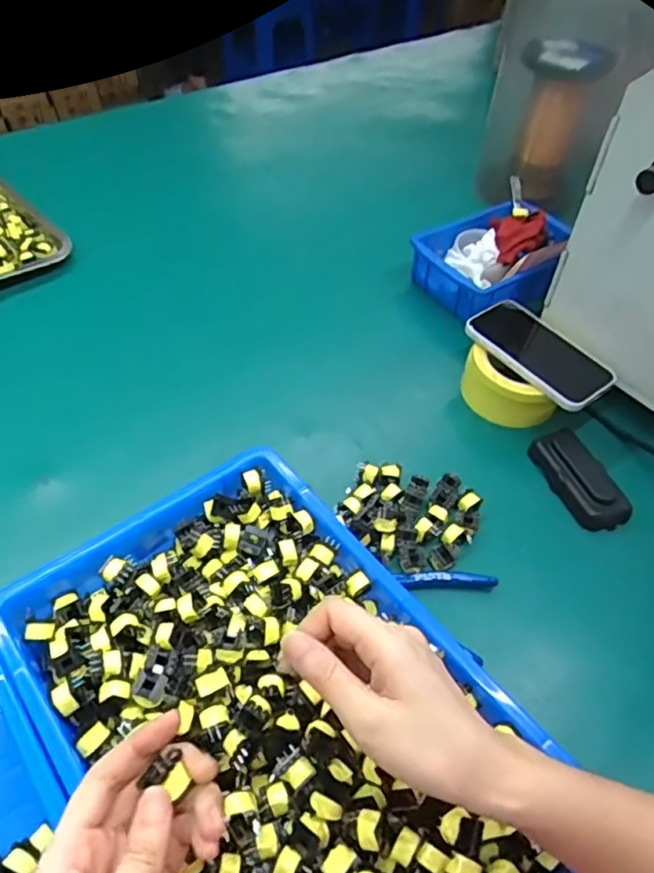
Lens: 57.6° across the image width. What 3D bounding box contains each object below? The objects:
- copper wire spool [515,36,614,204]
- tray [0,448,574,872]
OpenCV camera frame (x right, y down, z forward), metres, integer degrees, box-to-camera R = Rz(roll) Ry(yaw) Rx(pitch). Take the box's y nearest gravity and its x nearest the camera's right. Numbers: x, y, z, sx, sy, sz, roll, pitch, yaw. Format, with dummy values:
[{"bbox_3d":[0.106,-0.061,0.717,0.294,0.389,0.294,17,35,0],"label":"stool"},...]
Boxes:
[{"bbox_3d":[0.296,-0.422,0.803,0.100,0.172,0.101,17,51,10],"label":"copper wire spool"},{"bbox_3d":[-0.036,0.184,0.399,0.244,0.056,0.383,-30,58,-26],"label":"tray"}]

